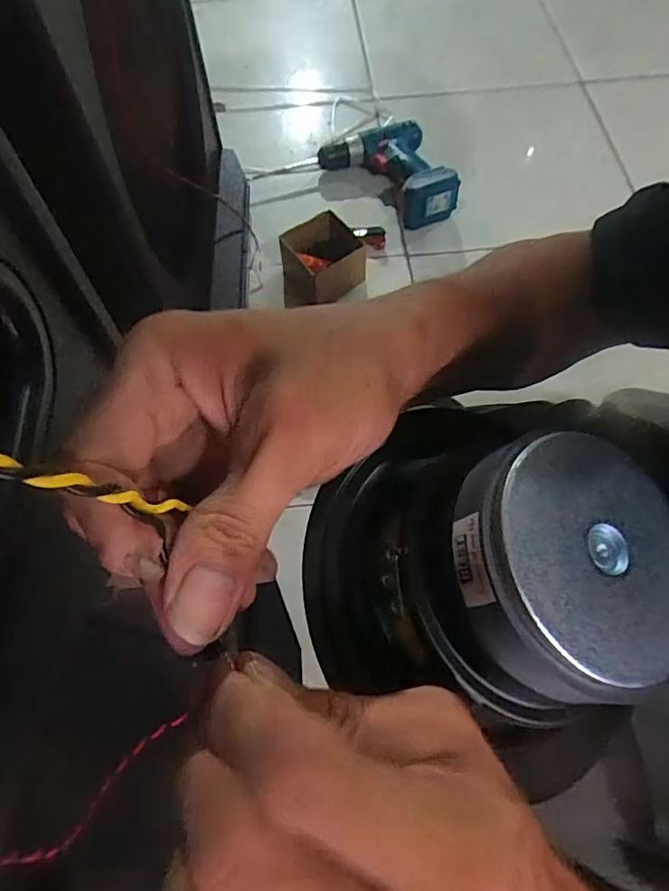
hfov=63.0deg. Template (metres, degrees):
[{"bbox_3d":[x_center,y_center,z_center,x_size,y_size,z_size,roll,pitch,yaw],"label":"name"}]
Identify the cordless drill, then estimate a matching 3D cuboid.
[{"bbox_3d":[0.098,-0.481,0.956,0.195,0.080,0.236,-17,65,-7],"label":"cordless drill"}]

